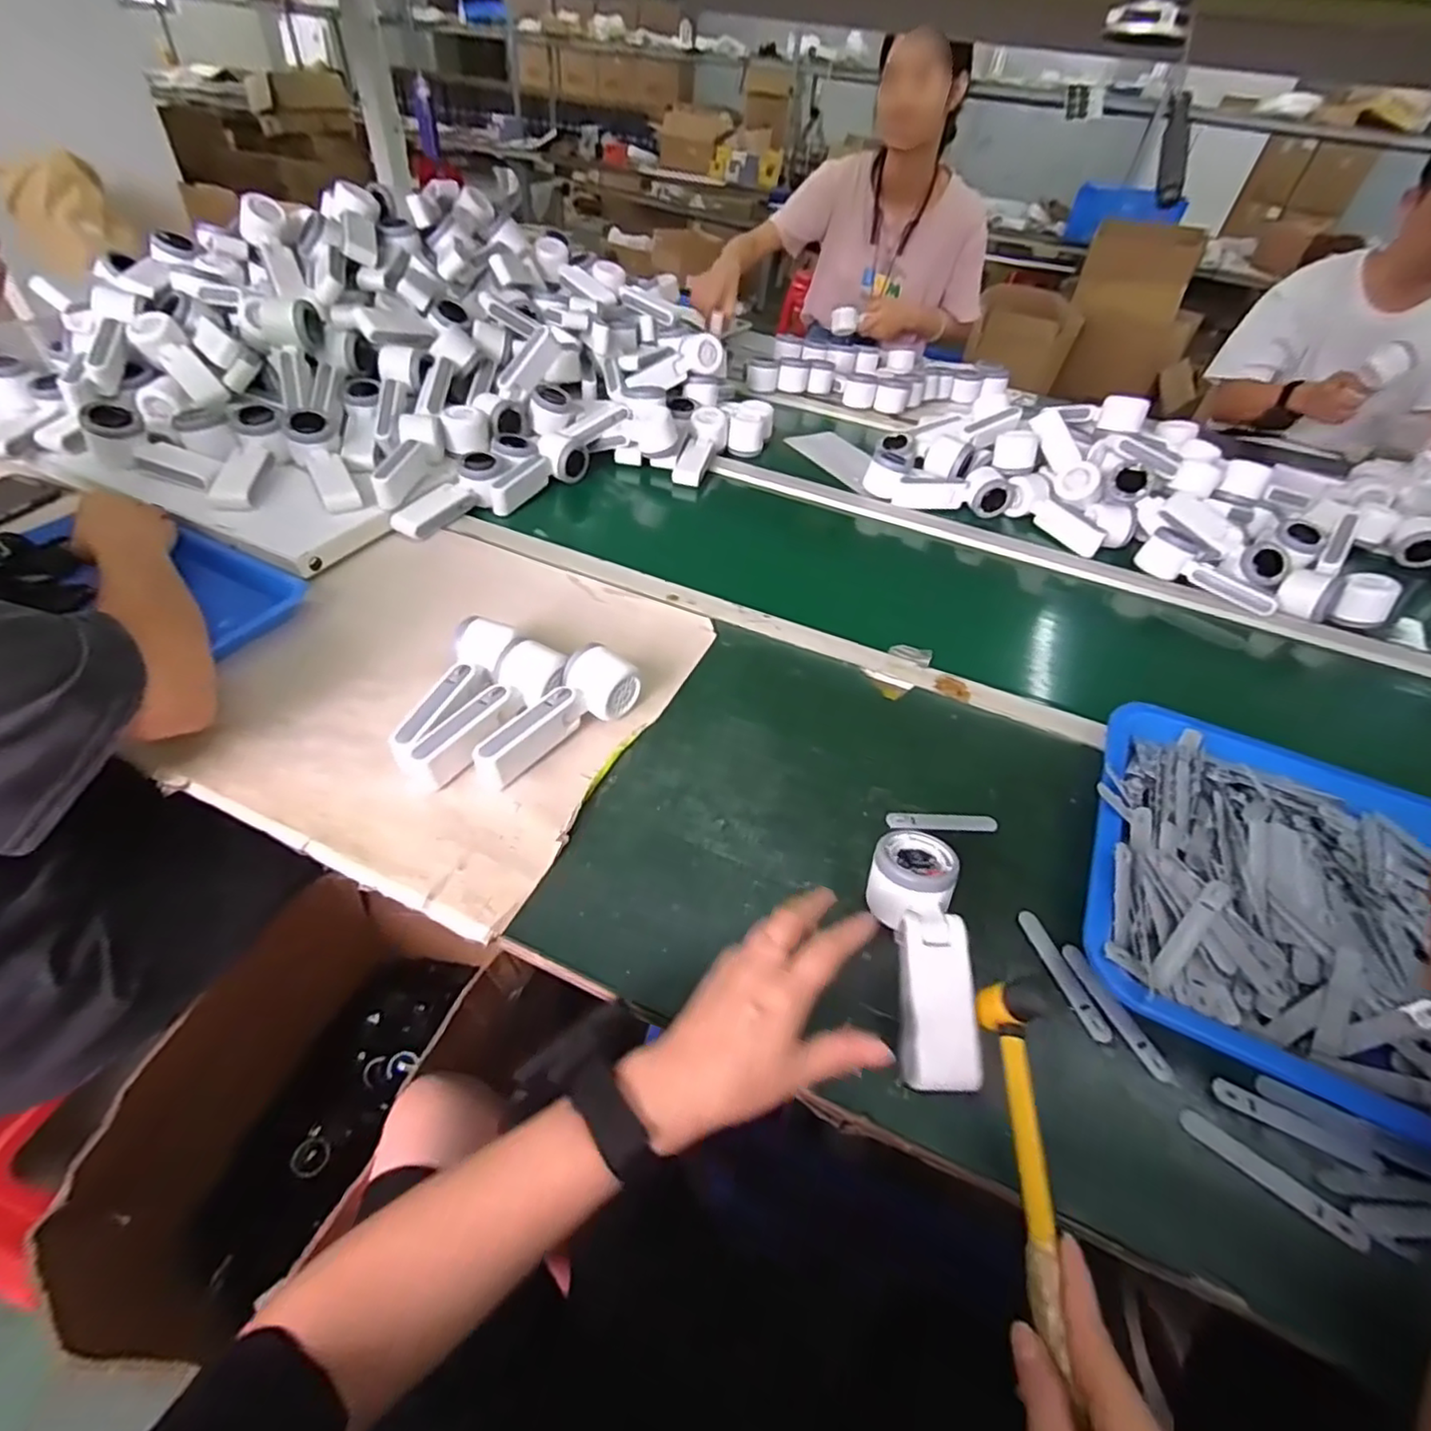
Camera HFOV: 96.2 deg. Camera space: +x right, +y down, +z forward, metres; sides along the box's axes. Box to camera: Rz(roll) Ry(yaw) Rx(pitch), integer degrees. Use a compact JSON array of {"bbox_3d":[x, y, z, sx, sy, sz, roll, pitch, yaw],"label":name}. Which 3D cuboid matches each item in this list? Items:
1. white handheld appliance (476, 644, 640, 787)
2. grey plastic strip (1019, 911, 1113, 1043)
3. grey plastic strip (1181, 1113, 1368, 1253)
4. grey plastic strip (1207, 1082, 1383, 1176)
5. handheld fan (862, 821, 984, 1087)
[{"bbox_3d":[-0.140,-0.001,0.564,0.056,0.054,0.162,34,51,24],"label":"white handheld appliance"},{"bbox_3d":[0.249,0.185,0.462,0.015,0.005,0.094,-7,47,-14],"label":"grey plastic strip"},{"bbox_3d":[0.330,0.274,0.381,0.093,0.007,0.015,34,51,24],"label":"grey plastic strip"},{"bbox_3d":[0.364,0.257,0.401,0.091,0.004,0.018,23,47,15],"label":"grey plastic strip"},{"bbox_3d":[0.140,0.161,0.439,0.053,0.054,0.161,5,45,-2],"label":"handheld fan"}]

